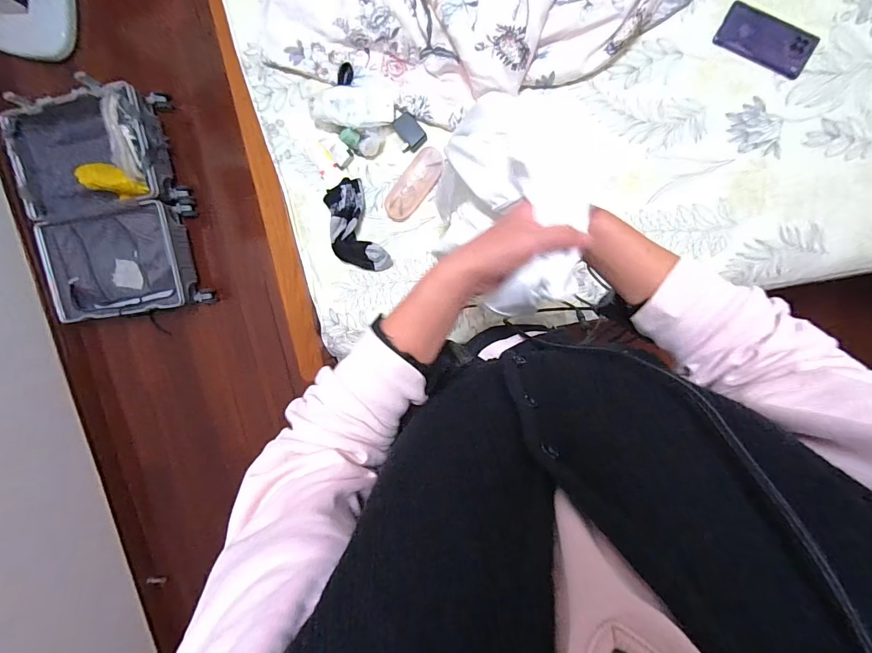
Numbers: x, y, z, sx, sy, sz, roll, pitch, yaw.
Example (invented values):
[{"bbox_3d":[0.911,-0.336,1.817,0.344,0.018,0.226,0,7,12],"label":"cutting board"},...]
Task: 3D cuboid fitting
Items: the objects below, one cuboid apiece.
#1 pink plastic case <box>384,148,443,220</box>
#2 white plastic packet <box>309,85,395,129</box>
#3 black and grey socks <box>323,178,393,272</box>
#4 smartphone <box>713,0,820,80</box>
[{"bbox_3d":[-0.043,-0.283,0.793,0.062,0.030,0.153,39,101,-1],"label":"pink plastic case"},{"bbox_3d":[-0.162,-0.433,0.772,0.156,0.030,0.082,2,100,6],"label":"white plastic packet"},{"bbox_3d":[-0.169,-0.197,0.803,0.094,0.051,0.189,-22,97,9],"label":"black and grey socks"},{"bbox_3d":[0.607,-0.525,0.724,0.168,0.017,0.080,26,98,-2],"label":"smartphone"}]

